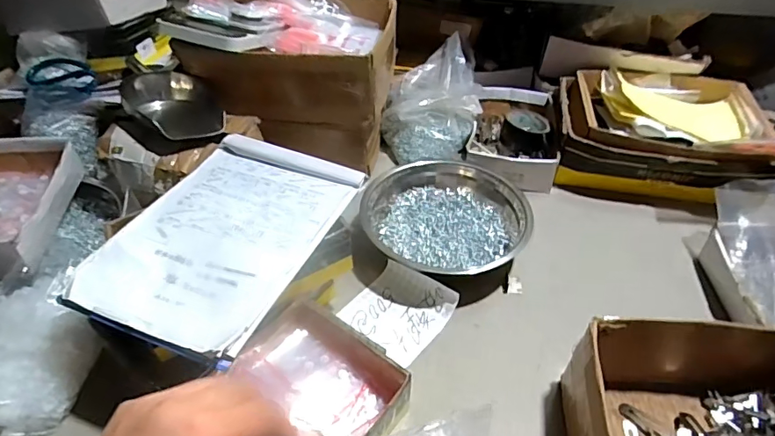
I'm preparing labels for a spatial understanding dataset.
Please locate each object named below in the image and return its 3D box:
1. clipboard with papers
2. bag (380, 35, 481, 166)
[{"bbox_3d":[-0.186,0.011,0.582,0.220,0.016,0.305,15,44,16],"label":"clipboard with papers"},{"bbox_3d":[0.084,-0.221,0.941,0.180,0.145,0.202,2,42,2],"label":"bag"}]

